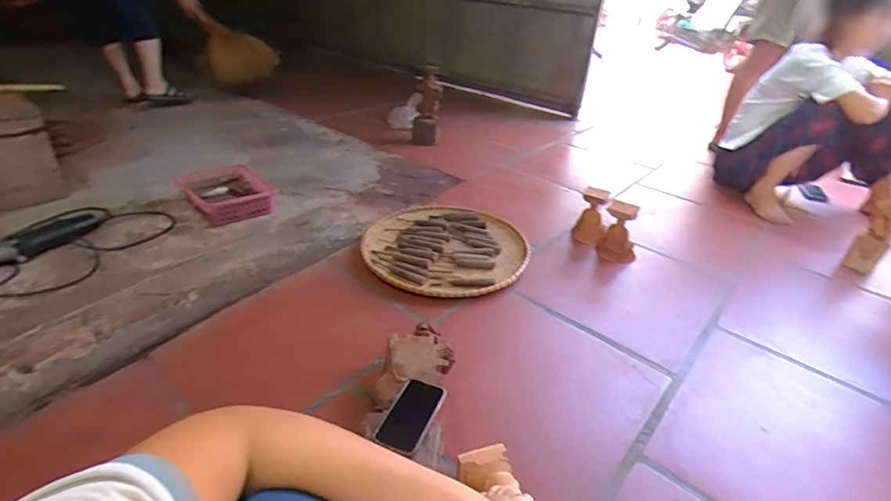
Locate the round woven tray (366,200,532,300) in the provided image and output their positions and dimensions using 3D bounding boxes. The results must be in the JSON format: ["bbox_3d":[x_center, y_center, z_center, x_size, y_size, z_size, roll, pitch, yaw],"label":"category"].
[{"bbox_3d":[-0.001,-0.035,1.473,0.496,0.033,0.548,-3,33,-9],"label":"round woven tray"}]

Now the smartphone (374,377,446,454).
[{"bbox_3d":[-0.061,0.285,0.802,0.081,0.016,0.142,15,35,18],"label":"smartphone"}]

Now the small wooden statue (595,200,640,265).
[{"bbox_3d":[0.543,-0.046,1.421,0.117,0.192,0.085,11,34,13],"label":"small wooden statue"}]

